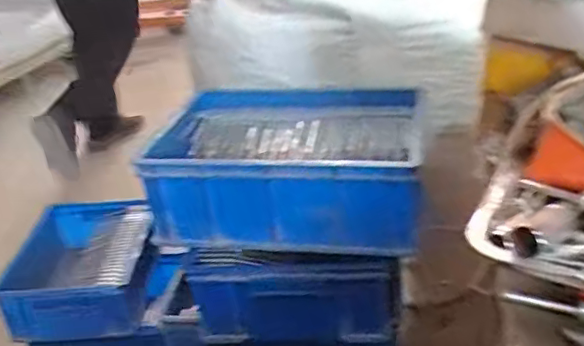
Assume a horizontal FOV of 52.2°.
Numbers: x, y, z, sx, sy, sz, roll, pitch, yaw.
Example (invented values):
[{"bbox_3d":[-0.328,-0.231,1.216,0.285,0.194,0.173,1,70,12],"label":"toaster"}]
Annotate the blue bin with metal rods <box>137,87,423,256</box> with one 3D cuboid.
[{"bbox_3d":[-0.010,-0.016,0.932,0.401,0.139,0.280,1,29,12],"label":"blue bin with metal rods"}]

